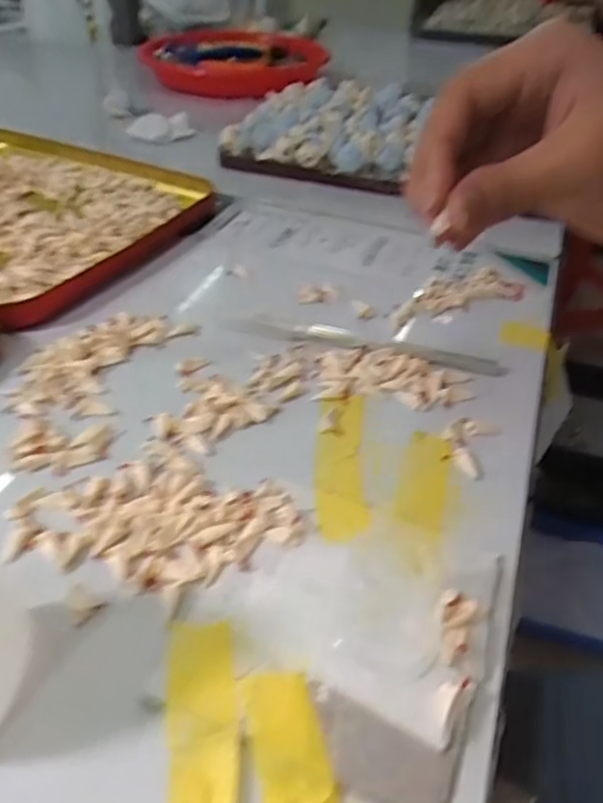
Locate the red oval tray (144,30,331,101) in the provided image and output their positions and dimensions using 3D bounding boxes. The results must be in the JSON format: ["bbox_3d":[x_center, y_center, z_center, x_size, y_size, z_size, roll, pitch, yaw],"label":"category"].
[{"bbox_3d":[-0.081,-0.415,0.712,0.197,0.037,0.220,-31,52,-34],"label":"red oval tray"}]

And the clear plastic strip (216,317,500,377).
[{"bbox_3d":[0.029,-0.031,0.302,0.146,0.008,0.015,13,44,11],"label":"clear plastic strip"}]

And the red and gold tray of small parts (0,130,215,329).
[{"bbox_3d":[-0.219,-0.143,0.407,0.288,0.013,0.200,24,44,20],"label":"red and gold tray of small parts"}]

